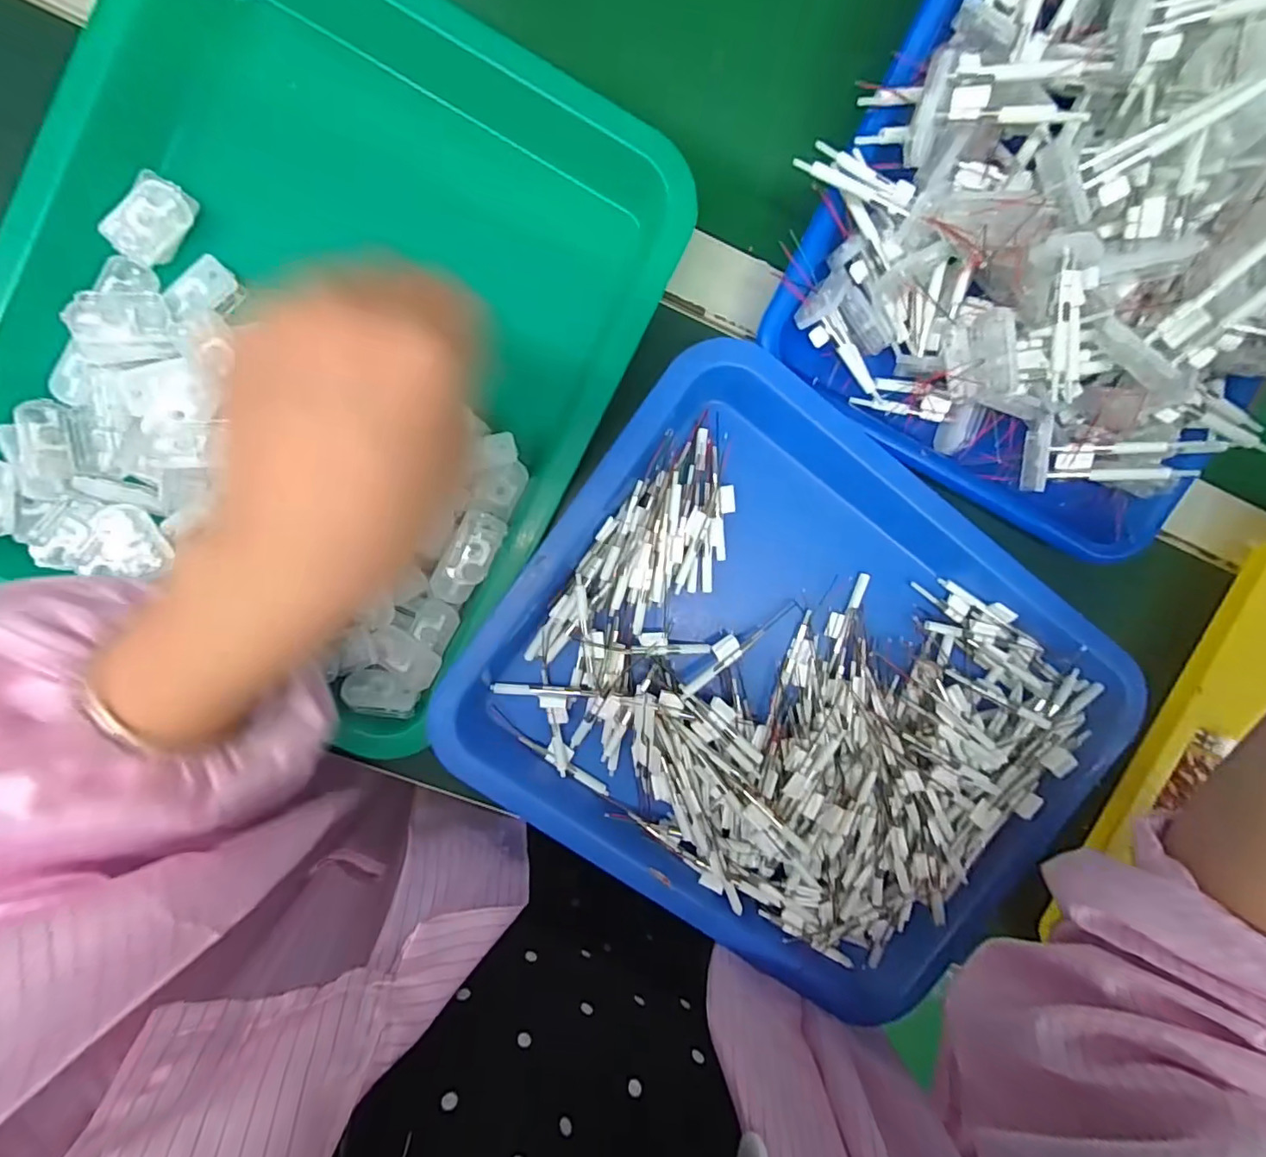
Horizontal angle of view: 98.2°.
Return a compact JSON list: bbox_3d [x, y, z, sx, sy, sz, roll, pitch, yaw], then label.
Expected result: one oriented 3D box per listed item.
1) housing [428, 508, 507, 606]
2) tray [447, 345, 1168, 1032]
[{"bbox_3d":[-0.084,-0.010,0.279,0.023,0.011,0.050,29,92,-7],"label":"housing"},{"bbox_3d":[0.095,0.065,0.311,0.334,0.039,0.273,33,92,-7],"label":"tray"}]

